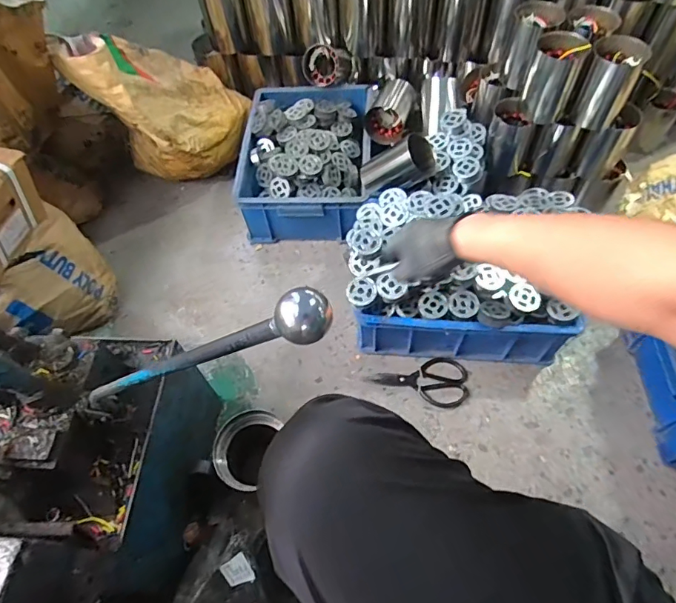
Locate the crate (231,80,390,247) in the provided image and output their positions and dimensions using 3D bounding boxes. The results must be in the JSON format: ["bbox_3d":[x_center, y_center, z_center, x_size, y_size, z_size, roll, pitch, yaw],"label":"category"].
[{"bbox_3d":[-0.066,-0.360,1.156,0.317,0.143,0.439,2,59,4],"label":"crate"}]

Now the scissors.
[{"bbox_3d":[0.156,0.157,0.919,0.193,0.009,0.097,1,59,4],"label":"scissors"}]

